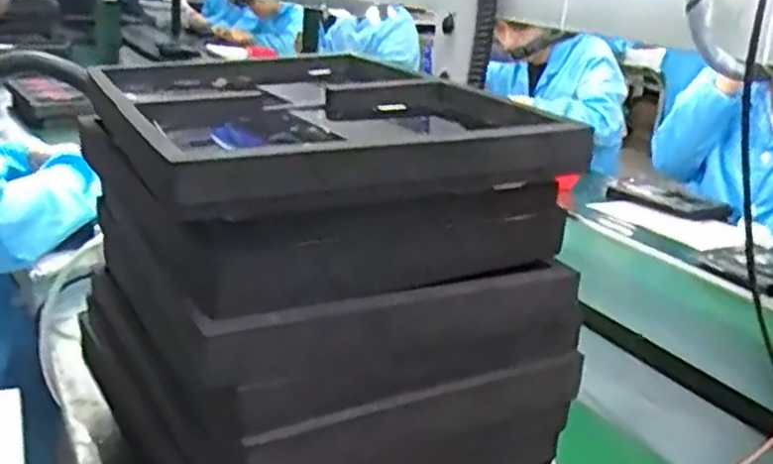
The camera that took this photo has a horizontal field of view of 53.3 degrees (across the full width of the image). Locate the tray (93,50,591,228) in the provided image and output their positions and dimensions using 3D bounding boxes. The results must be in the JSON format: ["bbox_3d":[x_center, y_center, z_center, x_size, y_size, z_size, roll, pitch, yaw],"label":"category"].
[{"bbox_3d":[-0.070,-0.103,0.650,0.298,0.049,0.396,-5,21,-26],"label":"tray"}]

